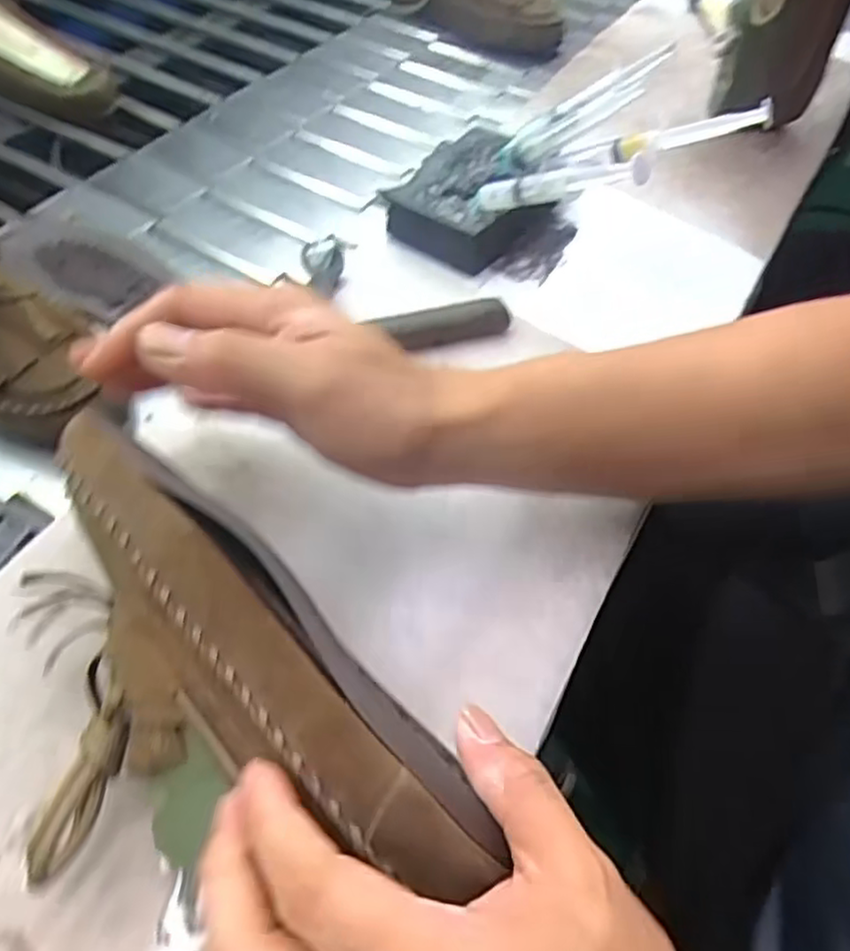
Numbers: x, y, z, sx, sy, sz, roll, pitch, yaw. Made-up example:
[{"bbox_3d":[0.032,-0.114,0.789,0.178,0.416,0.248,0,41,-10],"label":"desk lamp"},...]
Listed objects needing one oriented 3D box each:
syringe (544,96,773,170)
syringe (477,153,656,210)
[{"bbox_3d":[0.142,-0.210,0.440,0.136,0.016,0.013,2,42,34],"label":"syringe"},{"bbox_3d":[0.075,-0.175,0.420,0.014,0.019,0.128,-35,30,-30],"label":"syringe"}]

